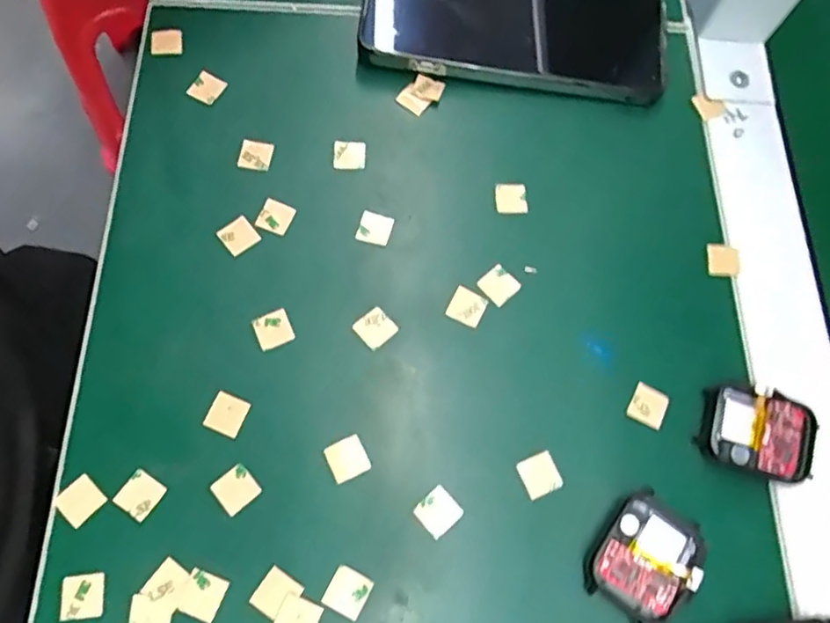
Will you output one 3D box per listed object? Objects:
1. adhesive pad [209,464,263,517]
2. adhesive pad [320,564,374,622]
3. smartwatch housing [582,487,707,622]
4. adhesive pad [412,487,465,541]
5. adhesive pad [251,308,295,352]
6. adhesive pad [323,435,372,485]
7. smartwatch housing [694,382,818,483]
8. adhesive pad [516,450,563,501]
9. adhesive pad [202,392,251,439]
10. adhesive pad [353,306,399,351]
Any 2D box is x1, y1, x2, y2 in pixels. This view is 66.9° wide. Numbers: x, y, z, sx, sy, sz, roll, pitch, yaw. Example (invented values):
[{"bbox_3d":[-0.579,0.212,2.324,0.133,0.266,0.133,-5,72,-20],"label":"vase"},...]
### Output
[{"bbox_3d":[-0.074,0.072,0.256,0.016,0.004,0.016,-40,76,-16],"label":"adhesive pad"},{"bbox_3d":[-0.027,0.110,0.245,0.016,0.004,0.016,27,70,7],"label":"adhesive pad"},{"bbox_3d":[0.092,0.099,0.250,0.037,0.009,0.045,40,72,11],"label":"smartwatch housing"},{"bbox_3d":[0.010,0.082,0.257,0.016,0.004,0.016,-40,76,-16],"label":"adhesive pad"},{"bbox_3d":[-0.064,0.008,0.281,0.016,0.004,0.016,-22,72,-11],"label":"adhesive pad"},{"bbox_3d":[-0.028,0.062,0.263,0.016,0.004,0.016,-24,72,-11],"label":"adhesive pad"},{"bbox_3d":[0.148,0.052,0.270,0.047,0.007,0.036,22,70,5],"label":"smartwatch housing"},{"bbox_3d":[0.053,0.069,0.264,0.016,0.004,0.016,-23,72,-11],"label":"adhesive pad"},{"bbox_3d":[-0.080,0.044,0.267,0.015,0.004,0.016,23,70,6],"label":"adhesive pad"},{"bbox_3d":[-0.018,0.007,0.284,0.016,0.004,0.015,-40,76,-16],"label":"adhesive pad"}]

